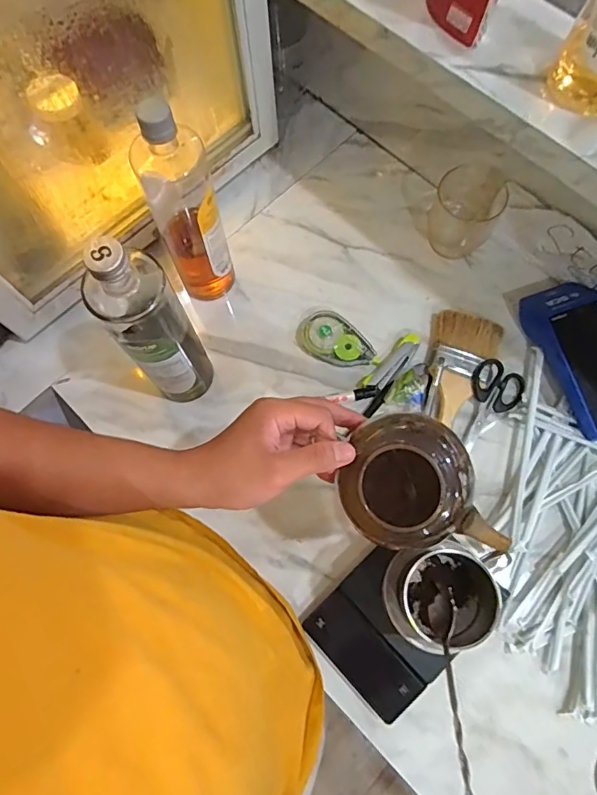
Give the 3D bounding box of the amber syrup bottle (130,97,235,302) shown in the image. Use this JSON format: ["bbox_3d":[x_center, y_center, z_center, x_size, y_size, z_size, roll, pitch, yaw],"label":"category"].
[{"bbox_3d":[-0.126,-0.206,0.568,0.071,0.265,0.083,-26,74,-7],"label":"amber syrup bottle"}]

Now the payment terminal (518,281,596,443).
[{"bbox_3d":[0.339,-0.049,0.597,0.083,0.050,0.193,-23,74,-6],"label":"payment terminal"}]

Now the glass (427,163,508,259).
[{"bbox_3d":[0.214,-0.241,0.659,0.081,0.085,0.079,0,73,1],"label":"glass"}]

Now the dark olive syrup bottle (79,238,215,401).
[{"bbox_3d":[-0.146,-0.071,0.518,0.069,0.274,0.082,-31,74,-8],"label":"dark olive syrup bottle"}]

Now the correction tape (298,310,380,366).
[{"bbox_3d":[0.052,-0.072,0.652,0.105,0.020,0.062,27,75,9],"label":"correction tape"}]

